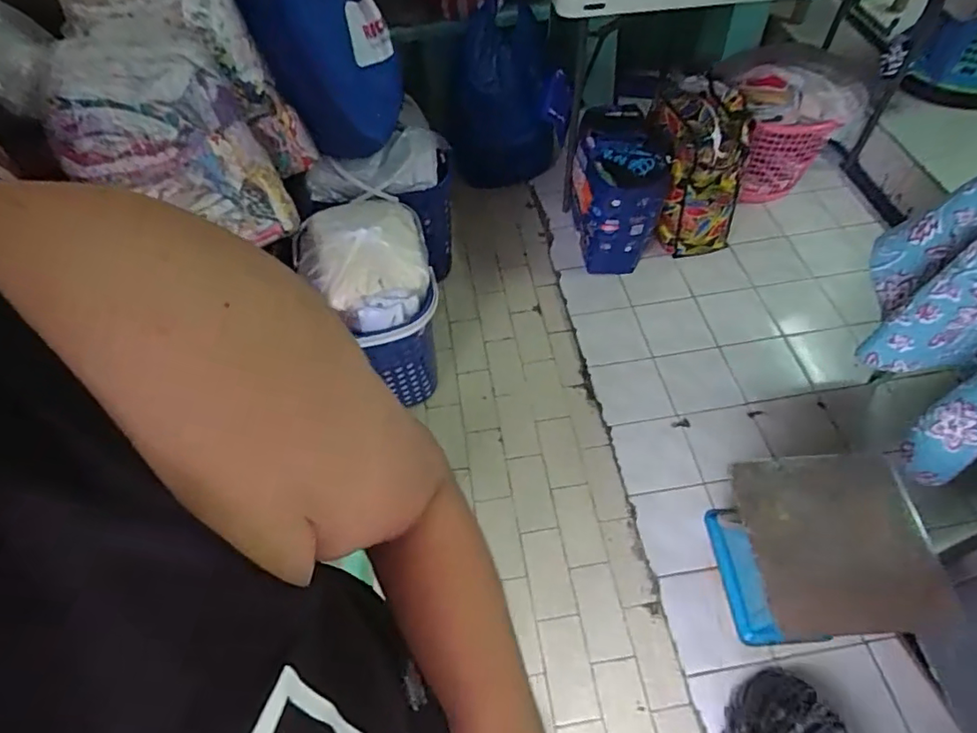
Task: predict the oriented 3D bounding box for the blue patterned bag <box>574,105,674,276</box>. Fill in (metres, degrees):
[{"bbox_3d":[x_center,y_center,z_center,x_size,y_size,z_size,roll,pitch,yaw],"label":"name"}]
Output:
[{"bbox_3d":[0.399,-0.571,1.743,0.262,0.375,0.404,3,55,5],"label":"blue patterned bag"}]

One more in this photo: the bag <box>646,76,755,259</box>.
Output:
[{"bbox_3d":[0.624,-0.616,1.727,0.228,0.433,0.352,-8,55,-3],"label":"bag"}]

